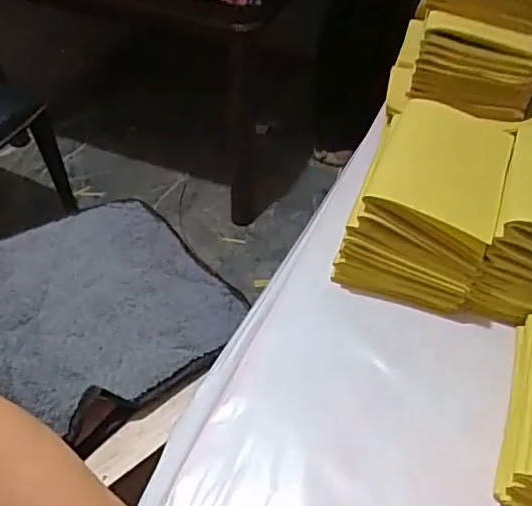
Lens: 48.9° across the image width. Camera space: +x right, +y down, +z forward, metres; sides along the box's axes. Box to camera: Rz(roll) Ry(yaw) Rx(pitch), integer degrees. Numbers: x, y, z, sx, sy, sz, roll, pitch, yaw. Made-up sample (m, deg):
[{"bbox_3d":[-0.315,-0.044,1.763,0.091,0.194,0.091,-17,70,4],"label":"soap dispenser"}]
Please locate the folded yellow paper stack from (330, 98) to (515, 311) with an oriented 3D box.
[{"bbox_3d":[0.157,-0.046,0.566,0.123,0.118,0.176,18,50,16],"label":"folded yellow paper stack"}]

